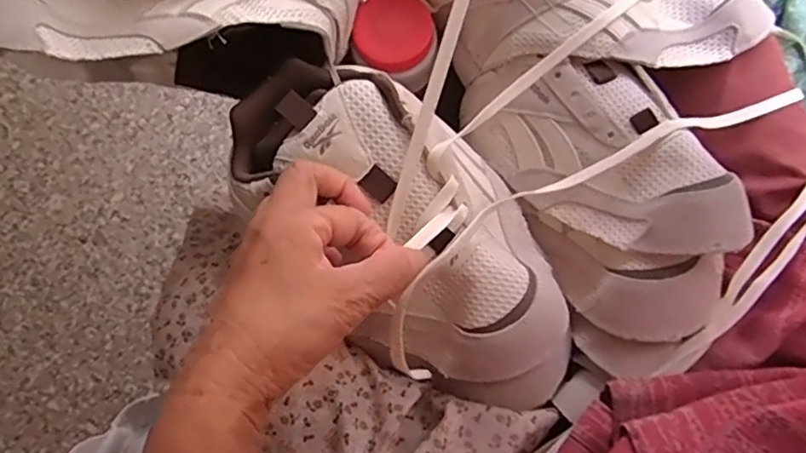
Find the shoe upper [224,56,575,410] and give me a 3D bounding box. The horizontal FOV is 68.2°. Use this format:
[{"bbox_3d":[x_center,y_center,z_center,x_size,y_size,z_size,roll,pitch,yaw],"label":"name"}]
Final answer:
[{"bbox_3d":[0.005,0.006,0.369,0.127,0.072,0.255,-42,90,-8],"label":"shoe upper"}]

